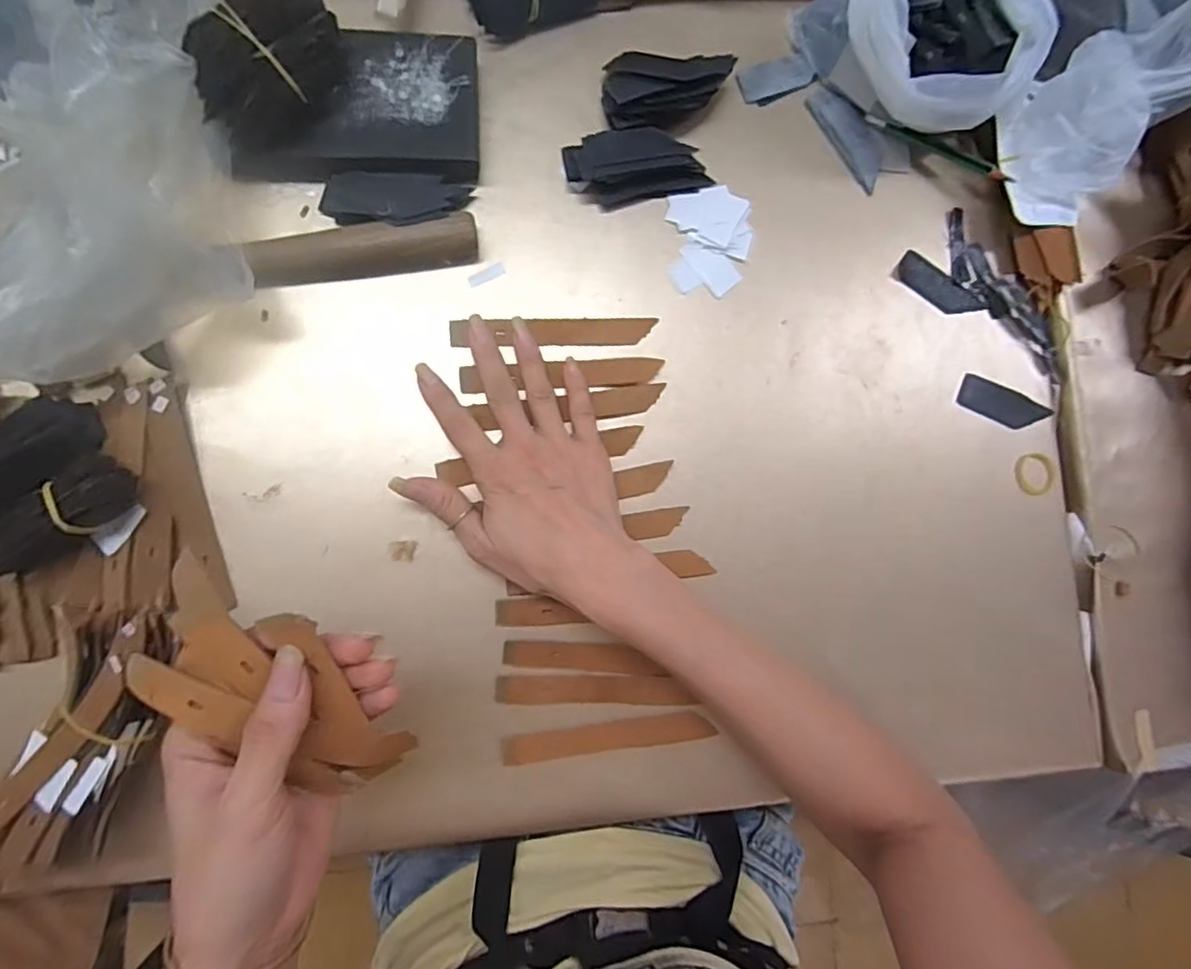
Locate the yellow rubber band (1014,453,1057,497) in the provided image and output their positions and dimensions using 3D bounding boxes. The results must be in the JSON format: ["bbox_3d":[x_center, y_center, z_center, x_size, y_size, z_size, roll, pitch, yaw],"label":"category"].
[{"bbox_3d":[0.297,-0.007,0.402,0.028,0.005,0.029,-2,87,-6],"label":"yellow rubber band"}]

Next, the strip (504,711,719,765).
[{"bbox_3d":[0.008,0.153,0.360,0.124,0.007,0.020,-6,88,-7],"label":"strip"}]

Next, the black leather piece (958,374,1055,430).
[{"bbox_3d":[0.276,-0.054,0.405,0.061,0.004,0.023,24,93,-1],"label":"black leather piece"}]

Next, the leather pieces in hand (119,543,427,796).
[{"bbox_3d":[-0.127,0.085,0.241,0.061,0.025,0.120,-47,109,-7],"label":"leather pieces in hand"}]

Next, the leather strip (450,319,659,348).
[{"bbox_3d":[-0.025,-0.094,0.369,0.125,0.009,0.017,-2,84,-9],"label":"leather strip"}]

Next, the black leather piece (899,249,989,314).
[{"bbox_3d":[0.235,-0.133,0.403,0.063,0.004,0.025,35,84,-3],"label":"black leather piece"}]

